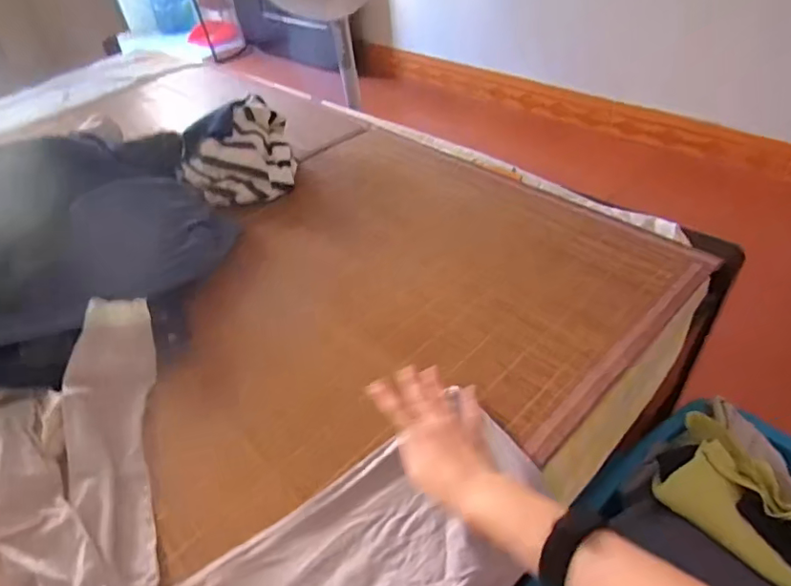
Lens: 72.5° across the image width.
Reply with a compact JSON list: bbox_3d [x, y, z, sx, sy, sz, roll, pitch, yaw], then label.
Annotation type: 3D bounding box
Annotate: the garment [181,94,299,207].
[{"bbox_3d":[-0.286,-0.269,0.982,0.185,0.115,0.208,-7,42,-2],"label":"garment"}]

